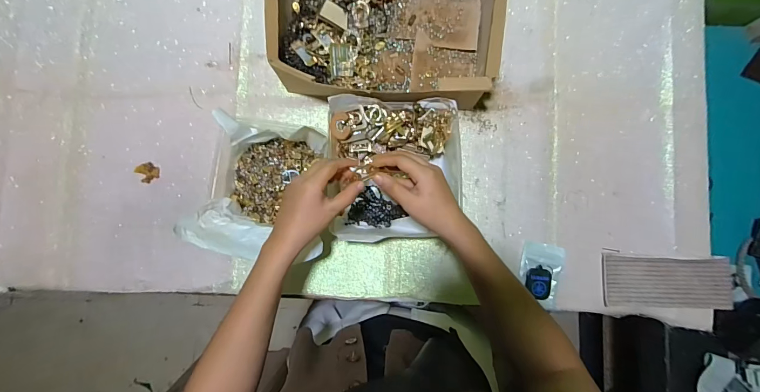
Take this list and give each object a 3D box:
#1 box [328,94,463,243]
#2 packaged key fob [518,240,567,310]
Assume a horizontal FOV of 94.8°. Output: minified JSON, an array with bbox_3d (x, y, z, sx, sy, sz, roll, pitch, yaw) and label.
[{"bbox_3d":[0.025,-0.040,0.540,0.197,0.083,0.207,-2,87,0],"label":"box"},{"bbox_3d":[0.260,0.127,0.565,0.069,0.014,0.097,11,87,1],"label":"packaged key fob"}]

